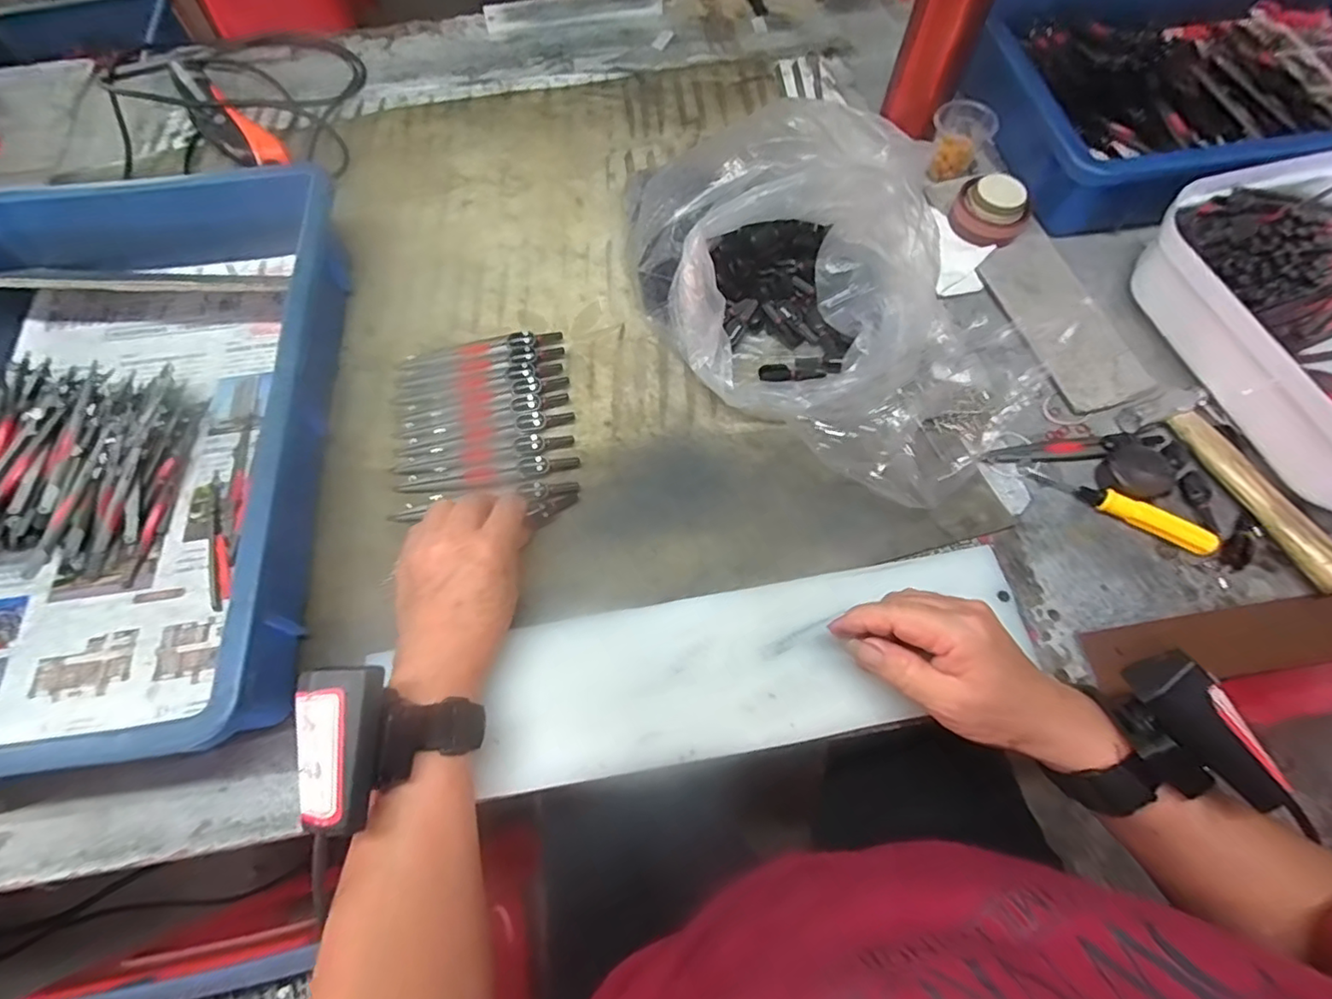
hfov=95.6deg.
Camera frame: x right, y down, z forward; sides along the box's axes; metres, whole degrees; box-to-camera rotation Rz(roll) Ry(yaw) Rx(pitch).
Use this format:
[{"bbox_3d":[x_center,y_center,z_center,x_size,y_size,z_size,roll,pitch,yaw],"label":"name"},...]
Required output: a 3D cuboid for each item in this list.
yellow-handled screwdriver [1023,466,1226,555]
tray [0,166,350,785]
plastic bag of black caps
[{"bbox_3d":[0.302,0.003,0.405,0.119,0.017,0.014,31,70,15],"label":"yellow-handled screwdriver"},{"bbox_3d":[-0.389,-0.045,0.412,0.291,0.072,0.437,-8,64,-4],"label":"tray"},{"bbox_3d":[0.116,-0.151,0.437,0.208,0.106,0.308,-28,67,-11],"label":"plastic bag of black caps"}]

